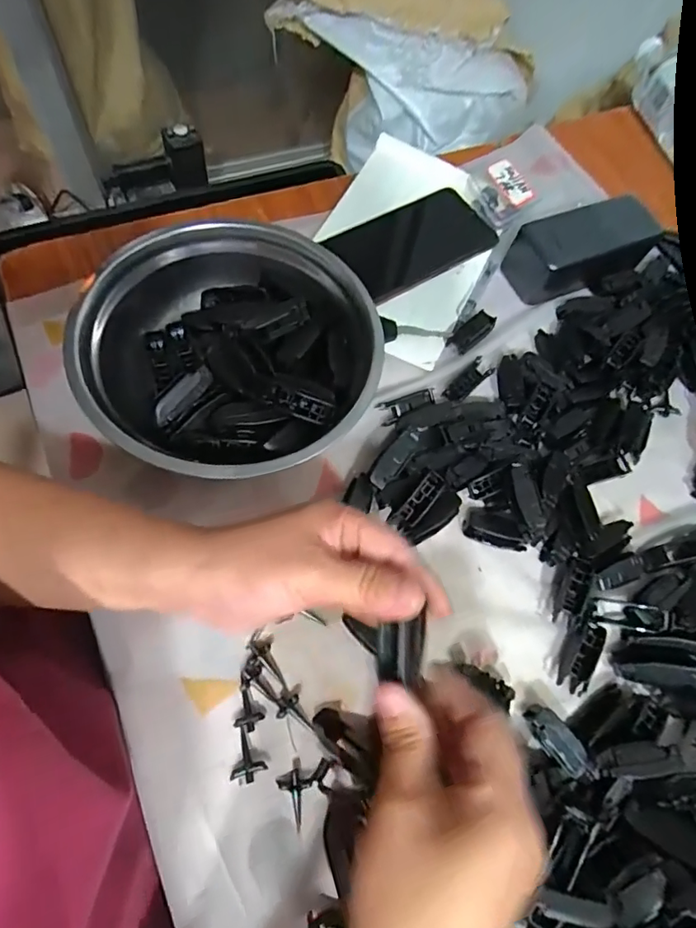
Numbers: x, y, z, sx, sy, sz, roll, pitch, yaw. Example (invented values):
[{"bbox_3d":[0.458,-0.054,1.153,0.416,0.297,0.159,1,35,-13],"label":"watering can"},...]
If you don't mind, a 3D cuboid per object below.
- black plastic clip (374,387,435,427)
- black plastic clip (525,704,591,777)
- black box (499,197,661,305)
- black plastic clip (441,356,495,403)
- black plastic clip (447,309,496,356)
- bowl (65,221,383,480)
[{"bbox_3d":[0.046,-0.045,0.388,0.047,0.015,0.017,-18,71,-13],"label":"black plastic clip"},{"bbox_3d":[0.128,0.169,0.310,0.019,0.011,0.042,-39,77,-19],"label":"black plastic clip"},{"bbox_3d":[0.212,-0.194,0.451,0.129,0.045,0.058,-16,71,-13],"label":"black box"},{"bbox_3d":[0.098,-0.067,0.407,0.018,0.005,0.050,41,69,10],"label":"black plastic clip"},{"bbox_3d":[0.107,-0.113,0.428,0.047,0.009,0.020,-36,76,-18],"label":"black plastic clip"},{"bbox_3d":[-0.077,-0.077,0.366,0.188,0.082,0.196,2,68,-6],"label":"bowl"}]

